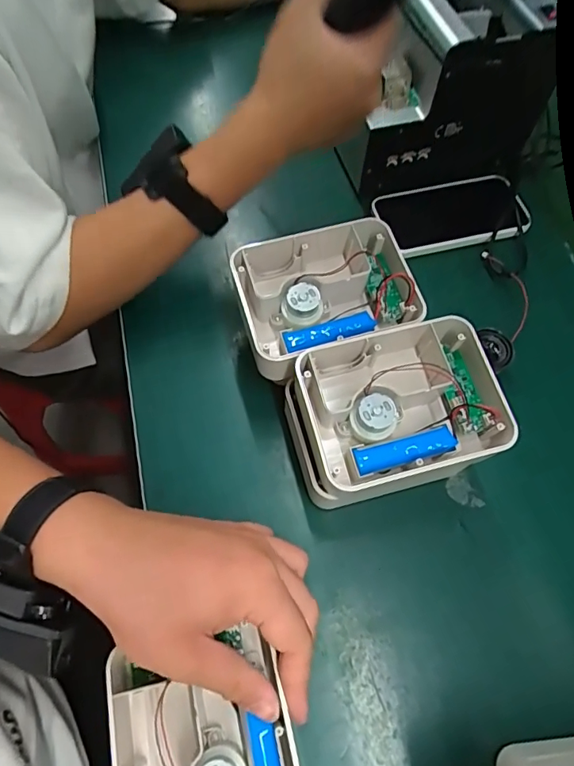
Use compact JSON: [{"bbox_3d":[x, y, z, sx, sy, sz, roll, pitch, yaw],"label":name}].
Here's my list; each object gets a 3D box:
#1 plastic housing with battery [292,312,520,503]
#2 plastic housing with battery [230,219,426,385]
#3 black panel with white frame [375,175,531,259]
[{"bbox_3d":[0.081,0.016,0.334,0.137,0.048,0.099,-11,64,-8],"label":"plastic housing with battery"},{"bbox_3d":[0.031,-0.059,0.374,0.136,0.049,0.111,-15,65,-9],"label":"plastic housing with battery"},{"bbox_3d":[0.165,-0.170,0.492,0.139,0.016,0.078,-13,58,-5],"label":"black panel with white frame"}]

